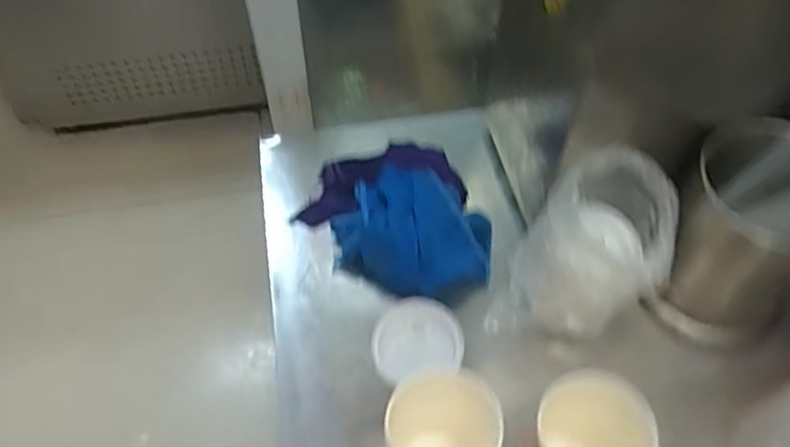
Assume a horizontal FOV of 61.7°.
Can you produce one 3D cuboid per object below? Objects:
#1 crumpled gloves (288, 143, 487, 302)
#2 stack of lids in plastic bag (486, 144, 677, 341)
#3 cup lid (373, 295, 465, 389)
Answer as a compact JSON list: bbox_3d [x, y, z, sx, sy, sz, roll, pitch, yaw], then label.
[{"bbox_3d":[-0.003,-0.007,0.683,0.178,0.064,0.194,-16,58,-11],"label":"crumpled gloves"},{"bbox_3d":[0.173,0.027,0.591,0.117,0.141,0.128,24,59,14],"label":"stack of lids in plastic bag"},{"bbox_3d":[0.020,0.109,0.626,0.083,0.005,0.073,-13,77,-3],"label":"cup lid"}]

